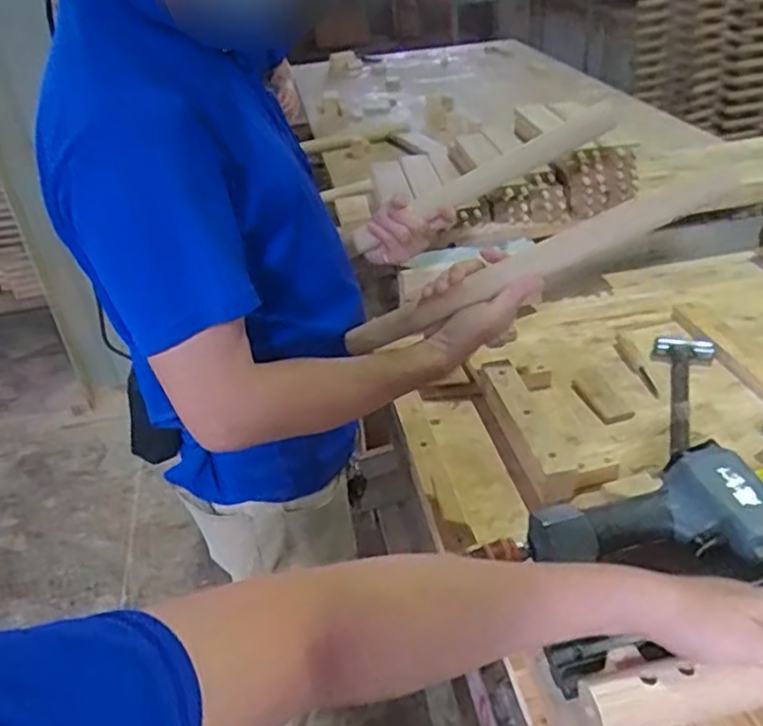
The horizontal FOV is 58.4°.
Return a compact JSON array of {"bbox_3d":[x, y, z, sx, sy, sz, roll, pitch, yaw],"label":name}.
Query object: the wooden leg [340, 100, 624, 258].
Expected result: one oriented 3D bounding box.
[{"bbox_3d":[0.130,-0.252,0.961,0.409,0.039,0.040,-24,33,11],"label":"wooden leg"}]

